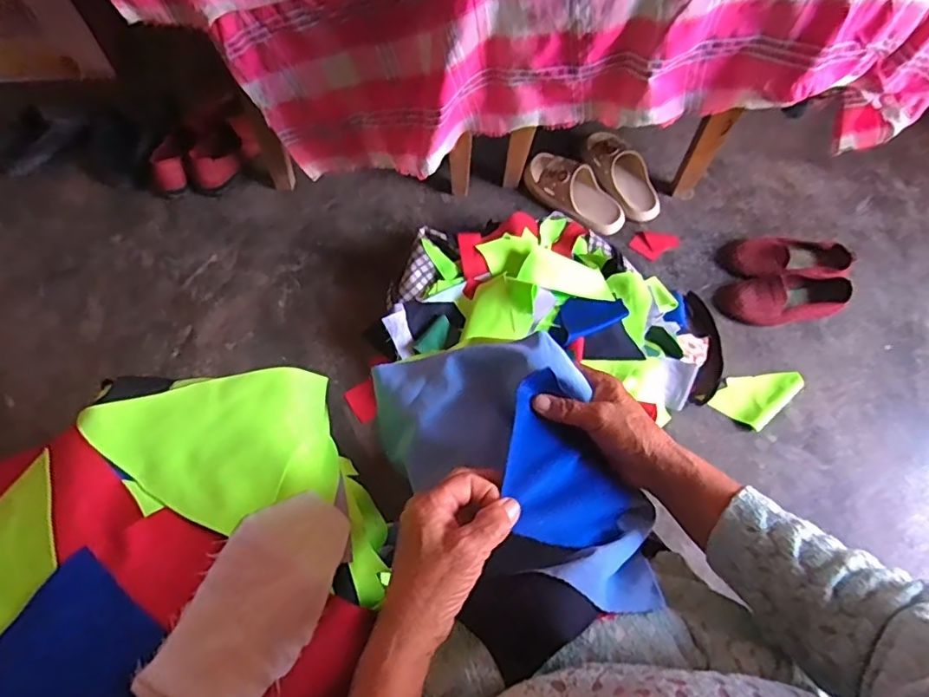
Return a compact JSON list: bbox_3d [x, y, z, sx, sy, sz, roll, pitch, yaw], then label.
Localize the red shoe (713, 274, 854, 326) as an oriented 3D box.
[{"bbox_3d":[0.584,-0.092,1.019,0.231,0.054,0.090,1,67,-2],"label":"red shoe"}]

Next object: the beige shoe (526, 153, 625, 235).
[{"bbox_3d":[0.218,-0.316,1.092,0.222,0.067,0.106,34,69,11],"label":"beige shoe"}]

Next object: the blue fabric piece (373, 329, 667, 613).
[{"bbox_3d":[0.040,0.089,0.448,0.158,0.076,0.256,-27,71,-13],"label":"blue fabric piece"}]

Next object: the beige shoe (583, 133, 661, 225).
[{"bbox_3d":[0.317,-0.349,1.126,0.098,0.066,0.213,-31,84,-15],"label":"beige shoe"}]

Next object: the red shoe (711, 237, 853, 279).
[{"bbox_3d":[0.605,-0.170,1.053,0.230,0.058,0.094,5,67,-1],"label":"red shoe"}]

